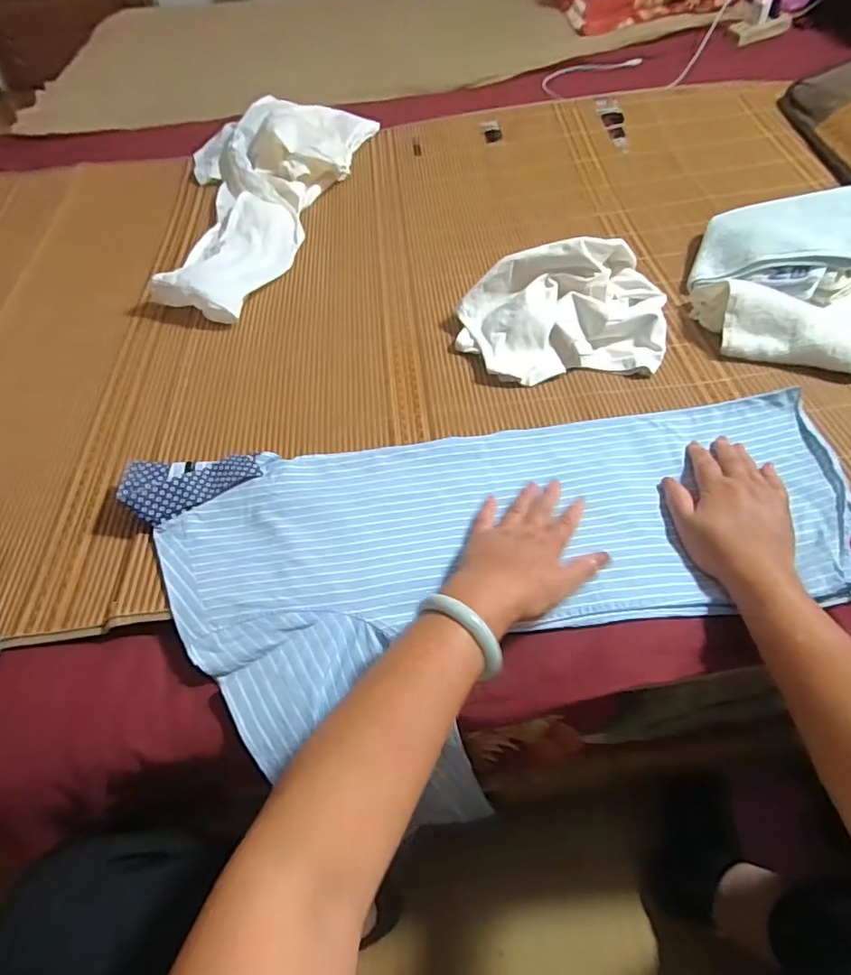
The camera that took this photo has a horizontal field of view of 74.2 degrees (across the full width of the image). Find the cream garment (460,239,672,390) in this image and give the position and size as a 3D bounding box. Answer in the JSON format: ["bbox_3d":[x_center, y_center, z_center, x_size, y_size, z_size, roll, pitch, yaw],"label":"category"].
[{"bbox_3d":[0.166,-0.214,0.681,0.248,0.099,0.160,-9,53,-1],"label":"cream garment"}]

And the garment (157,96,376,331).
[{"bbox_3d":[-0.310,-0.493,0.926,0.313,0.064,0.596,6,54,10],"label":"garment"}]

